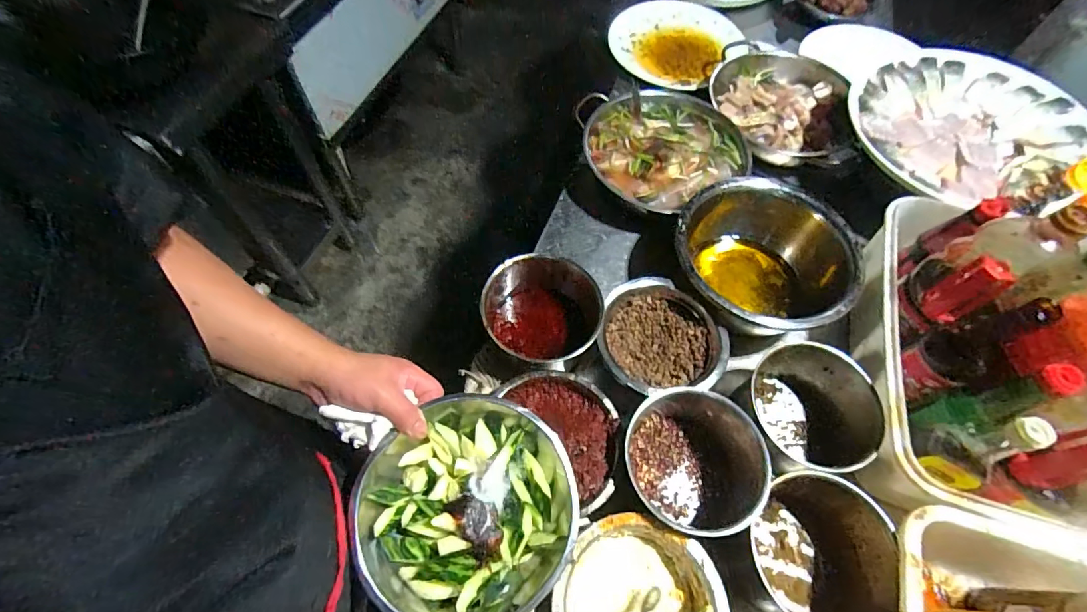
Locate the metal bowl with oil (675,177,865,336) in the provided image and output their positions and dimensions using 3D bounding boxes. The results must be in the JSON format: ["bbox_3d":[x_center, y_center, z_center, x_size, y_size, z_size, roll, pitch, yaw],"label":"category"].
[{"bbox_3d":[0.306,-0.058,0.683,0.230,0.140,0.238,1,63,-2],"label":"metal bowl with oil"}]

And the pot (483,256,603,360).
[{"bbox_3d":[0.002,0.014,0.633,0.140,0.103,0.156,-39,71,-19],"label":"pot"}]

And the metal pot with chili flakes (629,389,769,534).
[{"bbox_3d":[0.191,0.186,0.562,0.163,0.097,0.159,1,63,-2],"label":"metal pot with chili flakes"}]

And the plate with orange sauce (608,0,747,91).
[{"bbox_3d":[0.281,-0.567,1.007,0.251,0.051,0.249,1,63,-2],"label":"plate with orange sauce"}]

